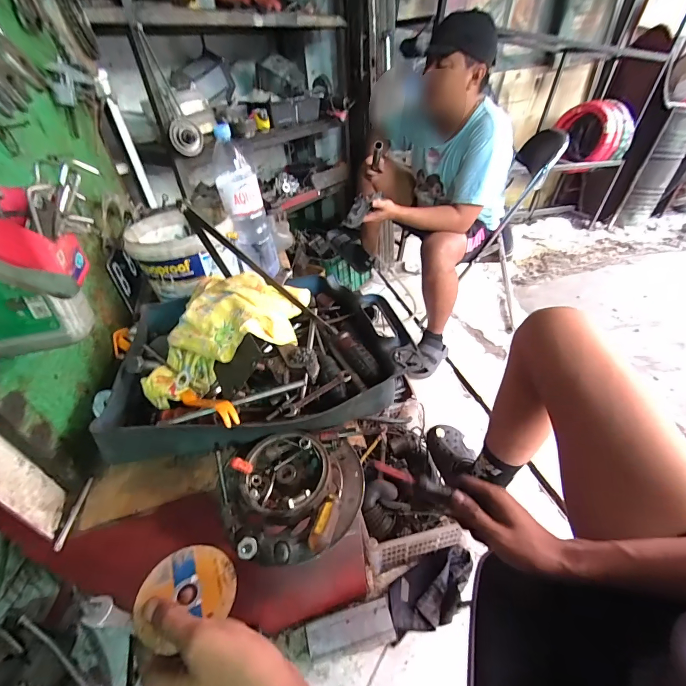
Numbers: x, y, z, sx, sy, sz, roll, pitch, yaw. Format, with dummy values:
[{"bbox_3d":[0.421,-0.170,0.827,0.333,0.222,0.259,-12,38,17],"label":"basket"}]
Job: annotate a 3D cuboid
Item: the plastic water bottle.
[{"bbox_3d":[-0.220,-0.301,0.800,0.095,0.304,0.094,-14,40,-11],"label":"plastic water bottle"}]

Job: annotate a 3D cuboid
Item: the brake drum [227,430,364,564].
[{"bbox_3d":[-0.067,0.160,0.426,0.104,0.037,0.102,-7,39,-3],"label":"brake drum"}]

